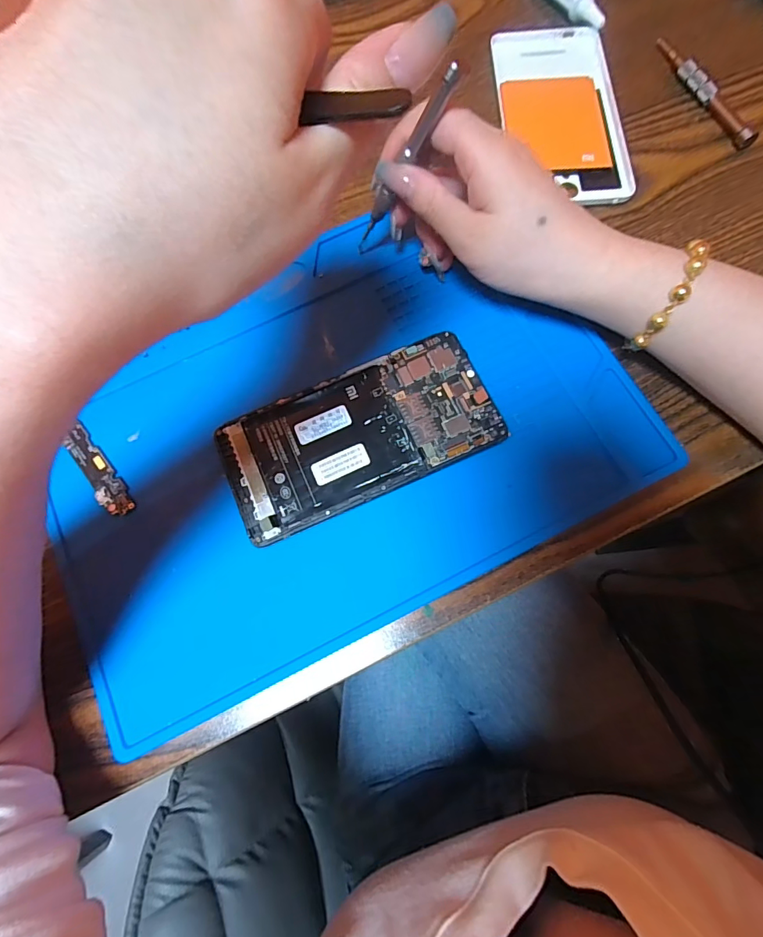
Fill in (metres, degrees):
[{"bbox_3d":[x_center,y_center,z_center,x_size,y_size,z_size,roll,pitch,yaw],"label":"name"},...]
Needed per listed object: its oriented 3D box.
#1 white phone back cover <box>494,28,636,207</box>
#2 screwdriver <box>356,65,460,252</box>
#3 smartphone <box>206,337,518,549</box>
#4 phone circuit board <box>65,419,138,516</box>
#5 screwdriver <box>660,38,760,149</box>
[{"bbox_3d":[0.118,-0.241,0.308,0.075,0.008,0.153,-3,75,1],"label":"white phone back cover"},{"bbox_3d":[0.009,-0.153,0.239,0.009,0.110,0.006,-2,73,-27],"label":"screwdriver"},{"bbox_3d":[-0.013,-0.019,0.252,0.145,0.010,0.072,-24,75,-5],"label":"smartphone"},{"bbox_3d":[-0.157,0.001,0.255,0.015,0.004,0.059,-38,77,-8],"label":"phone circuit board"},{"bbox_3d":[0.217,-0.256,0.308,0.010,0.012,0.107,-23,75,-4],"label":"screwdriver"}]

